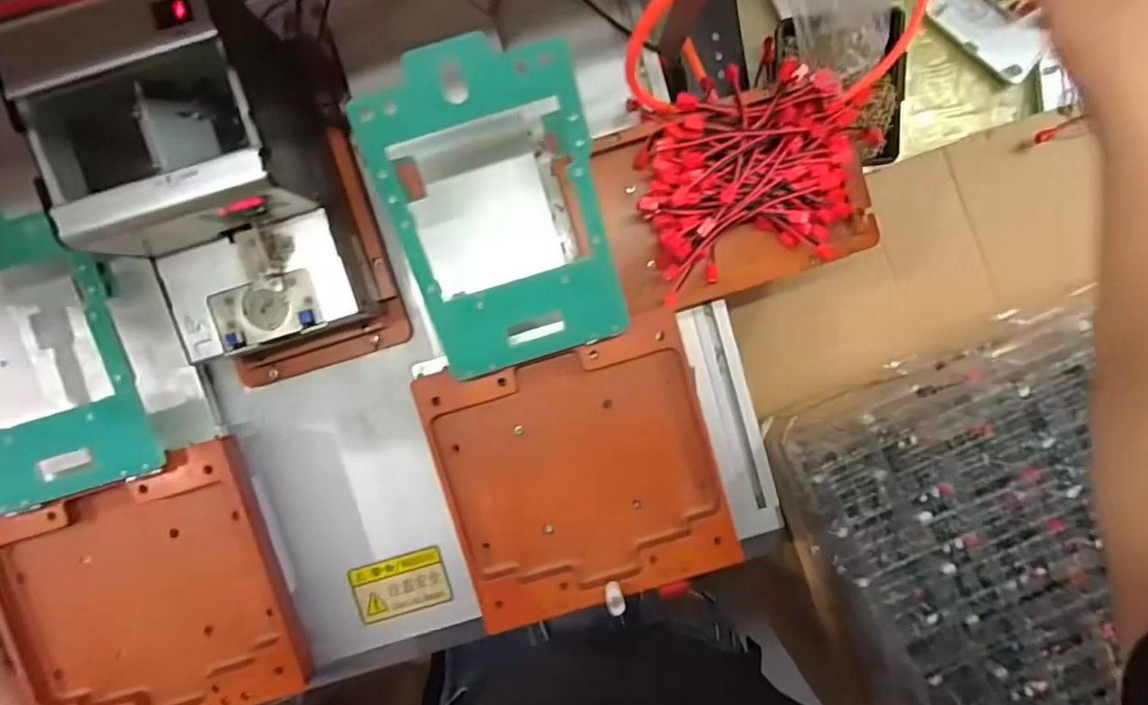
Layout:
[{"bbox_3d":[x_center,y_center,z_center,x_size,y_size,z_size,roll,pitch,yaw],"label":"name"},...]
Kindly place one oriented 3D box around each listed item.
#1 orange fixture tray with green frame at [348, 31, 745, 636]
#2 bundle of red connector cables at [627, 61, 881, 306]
[{"bbox_3d":[-0.019,-0.001,0.401,0.194,0.070,0.374,-16,109,-6],"label":"orange fixture tray with green frame"},{"bbox_3d":[0.139,-0.139,0.454,0.168,0.056,0.143,-8,81,-4],"label":"bundle of red connector cables"}]

